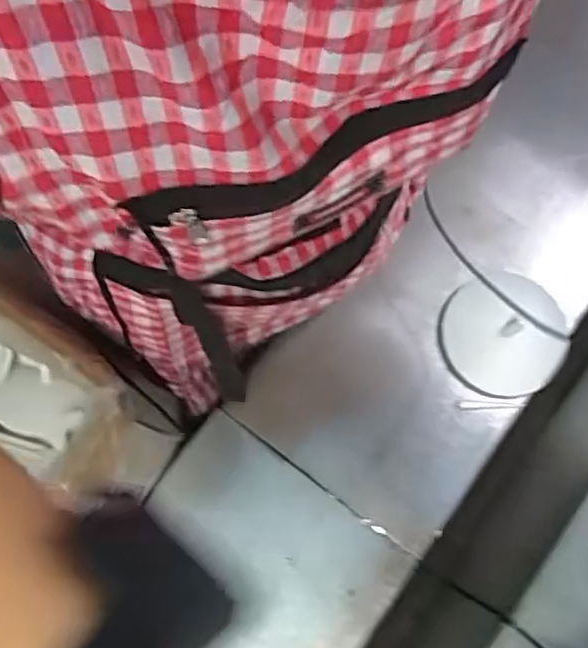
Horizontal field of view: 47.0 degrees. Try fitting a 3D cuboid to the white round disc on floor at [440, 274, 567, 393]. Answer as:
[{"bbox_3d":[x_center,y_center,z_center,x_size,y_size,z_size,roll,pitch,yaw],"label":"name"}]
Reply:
[{"bbox_3d":[0.216,0.006,0.681,0.124,0.030,0.119,-1,71,2],"label":"white round disc on floor"}]

